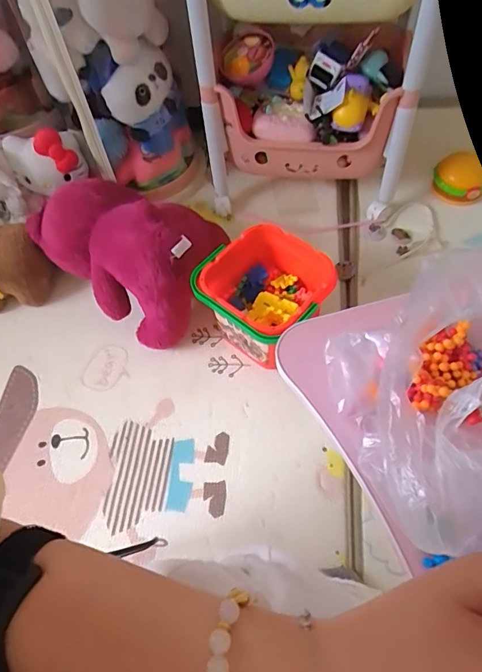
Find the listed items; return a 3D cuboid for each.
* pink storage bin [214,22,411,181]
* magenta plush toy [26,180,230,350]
[{"bbox_3d":[0.127,-0.448,0.860,0.310,0.207,0.203,5,60,7],"label":"pink storage bin"},{"bbox_3d":[-0.214,-0.155,0.810,0.343,0.222,0.188,33,66,21],"label":"magenta plush toy"}]

